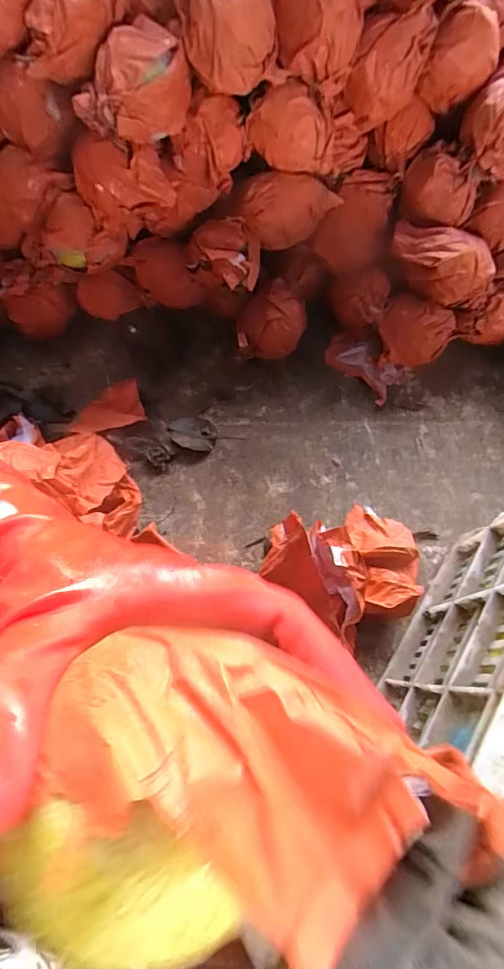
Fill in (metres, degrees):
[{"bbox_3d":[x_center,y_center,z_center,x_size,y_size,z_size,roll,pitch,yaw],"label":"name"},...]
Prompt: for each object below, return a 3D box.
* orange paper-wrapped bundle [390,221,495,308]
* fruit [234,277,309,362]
[{"bbox_3d":[0.232,-0.273,0.557,0.127,0.057,0.073,17,70,8],"label":"orange paper-wrapped bundle"},{"bbox_3d":[0.023,-0.214,0.612,0.090,0.095,0.084,-7,69,-1],"label":"fruit"}]

